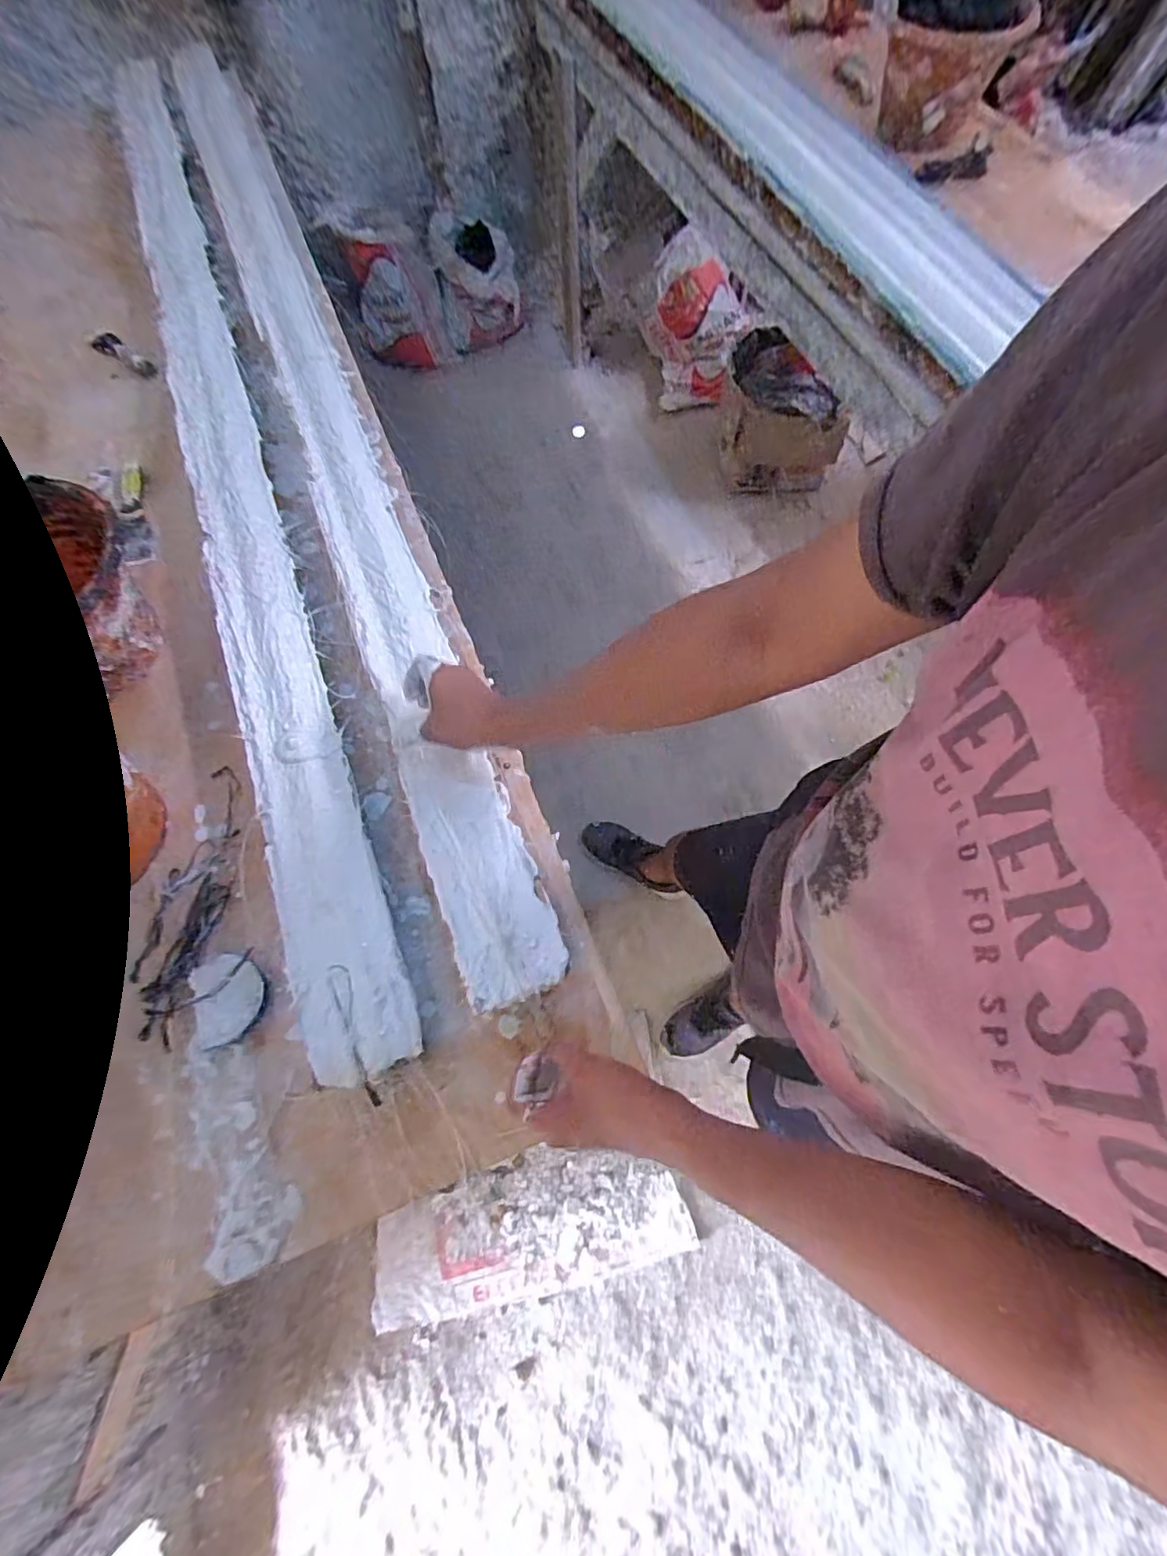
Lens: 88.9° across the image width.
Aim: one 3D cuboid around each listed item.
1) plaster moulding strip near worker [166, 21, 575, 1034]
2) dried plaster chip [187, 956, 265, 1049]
[{"bbox_3d":[-0.414,-0.626,0.931,0.111,0.069,1.939,-21,68,-6],"label":"plaster moulding strip near worker"},{"bbox_3d":[-0.351,0.216,0.590,0.069,0.013,0.083,-22,69,-6],"label":"dried plaster chip"}]

